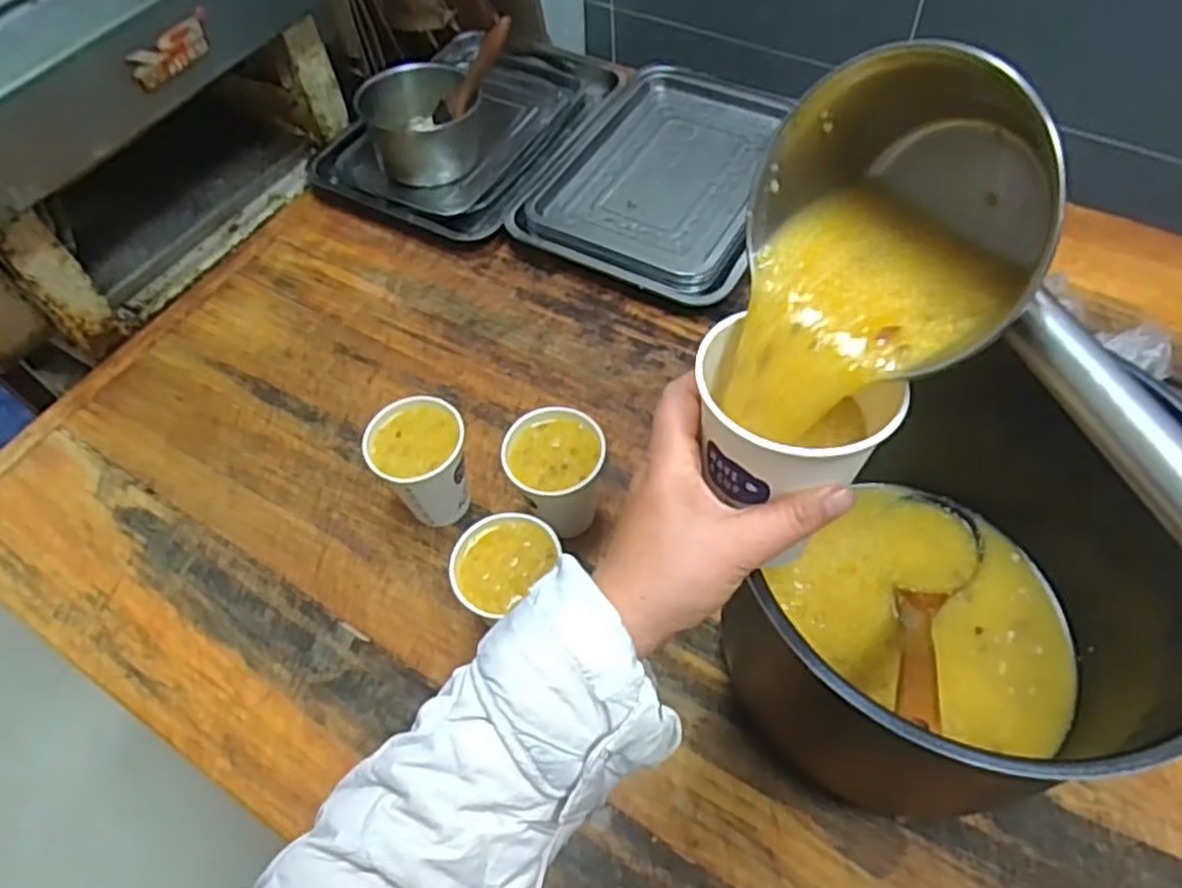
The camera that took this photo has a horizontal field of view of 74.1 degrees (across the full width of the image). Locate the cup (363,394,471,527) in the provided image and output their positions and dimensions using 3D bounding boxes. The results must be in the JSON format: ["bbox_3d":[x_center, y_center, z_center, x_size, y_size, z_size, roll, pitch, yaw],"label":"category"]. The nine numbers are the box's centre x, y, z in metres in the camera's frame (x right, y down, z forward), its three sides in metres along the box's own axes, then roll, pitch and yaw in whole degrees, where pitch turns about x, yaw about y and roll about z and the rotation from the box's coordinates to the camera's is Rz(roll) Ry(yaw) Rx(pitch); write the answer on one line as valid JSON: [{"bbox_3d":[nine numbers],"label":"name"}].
[{"bbox_3d":[-0.152,0.025,0.733,0.087,0.116,0.097,-30,60,-14],"label":"cup"}]

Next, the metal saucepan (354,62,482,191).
[{"bbox_3d":[-0.216,-0.413,1.012,0.139,0.108,0.118,-17,58,-6],"label":"metal saucepan"}]

